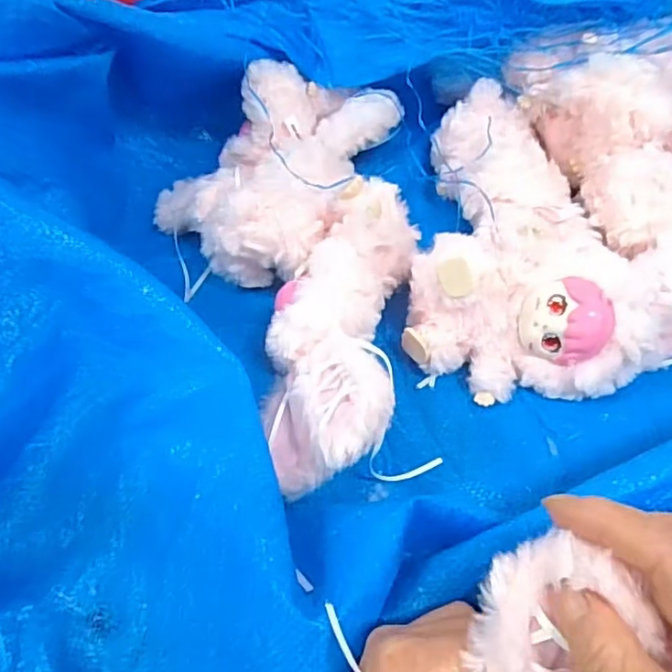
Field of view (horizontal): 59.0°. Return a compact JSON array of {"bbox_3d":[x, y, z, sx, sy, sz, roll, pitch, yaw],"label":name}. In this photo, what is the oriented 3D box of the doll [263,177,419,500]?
[{"bbox_3d":[0.001,-0.020,0.396,0.091,0.067,0.203,5,49,10],"label":"doll"}]

